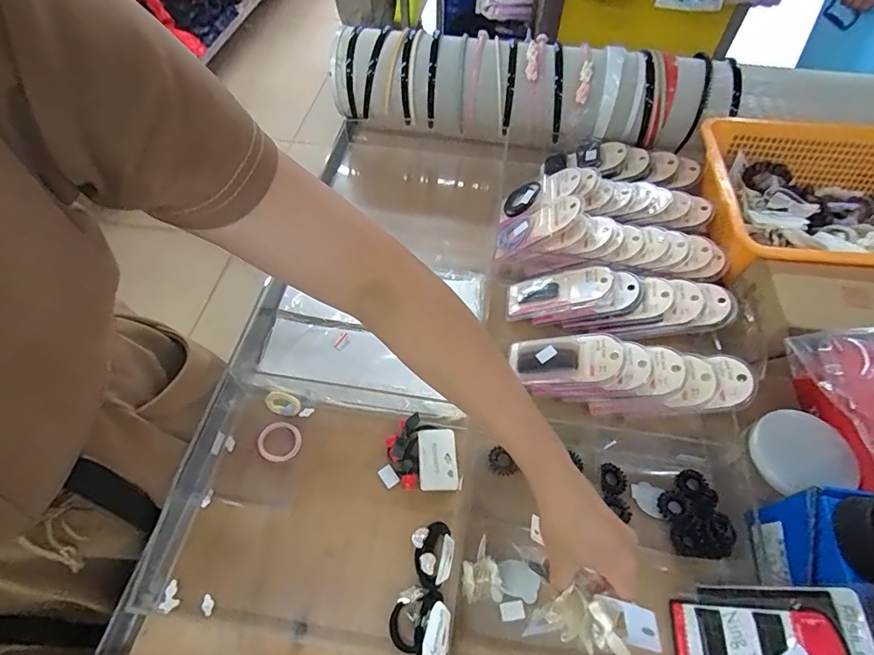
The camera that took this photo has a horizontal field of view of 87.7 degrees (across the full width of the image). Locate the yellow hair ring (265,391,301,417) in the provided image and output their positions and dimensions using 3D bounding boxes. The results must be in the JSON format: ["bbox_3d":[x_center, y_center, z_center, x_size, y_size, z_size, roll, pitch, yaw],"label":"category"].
[{"bbox_3d":[-0.185,0.093,0.548,0.041,0.007,0.030,19,99,-3],"label":"yellow hair ring"}]

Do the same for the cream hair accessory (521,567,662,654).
[{"bbox_3d":[0.121,0.229,0.363,0.096,0.032,0.046,-1,55,16],"label":"cream hair accessory"}]

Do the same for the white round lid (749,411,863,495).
[{"bbox_3d":[0.372,0.126,0.469,0.080,0.008,0.082,-14,53,20],"label":"white round lid"}]

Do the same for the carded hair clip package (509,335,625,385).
[{"bbox_3d":[0.156,0.039,0.556,0.131,0.013,0.060,-4,54,20],"label":"carded hair clip package"}]

